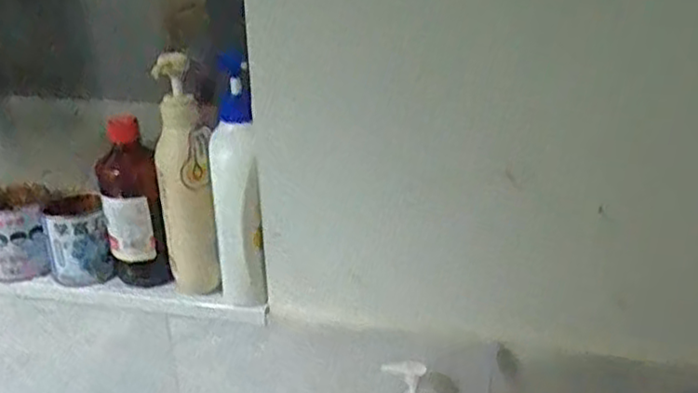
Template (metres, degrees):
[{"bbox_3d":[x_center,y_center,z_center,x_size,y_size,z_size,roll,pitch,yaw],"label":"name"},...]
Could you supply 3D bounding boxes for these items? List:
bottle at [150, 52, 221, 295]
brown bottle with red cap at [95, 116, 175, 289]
[{"bbox_3d":[-0.161,-0.014,0.694,0.051,0.233,0.050,-12,25,-21],"label":"bottle"},{"bbox_3d":[-0.225,0.011,0.728,0.053,0.166,0.065,-14,26,-26],"label":"brown bottle with red cap"}]

